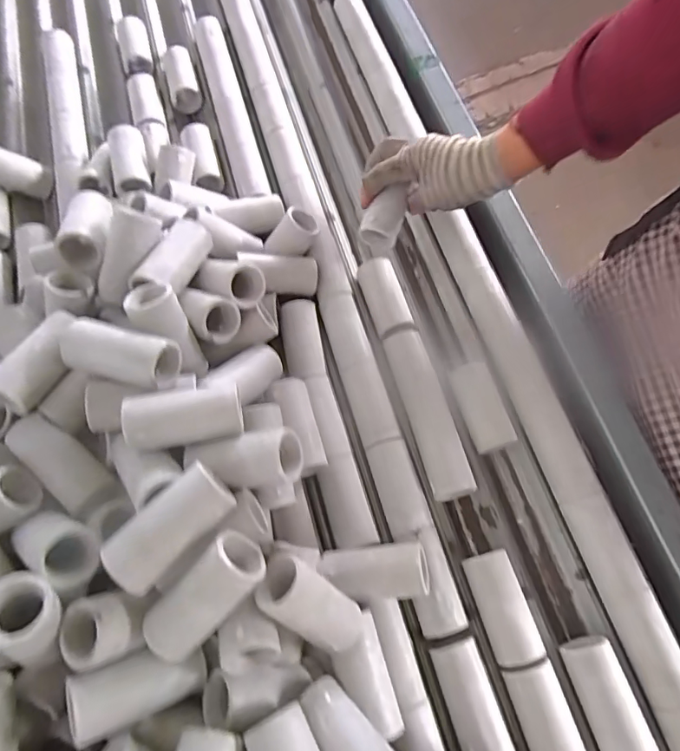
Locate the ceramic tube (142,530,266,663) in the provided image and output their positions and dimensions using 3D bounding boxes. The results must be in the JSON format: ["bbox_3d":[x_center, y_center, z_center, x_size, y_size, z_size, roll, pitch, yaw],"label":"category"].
[{"bbox_3d":[-0.091,0.148,0.319,0.039,0.031,0.088,43,88,15],"label":"ceramic tube"}]

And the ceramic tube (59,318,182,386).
[{"bbox_3d":[-0.173,-0.018,0.381,0.088,0.035,0.043,16,69,8],"label":"ceramic tube"}]

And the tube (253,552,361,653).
[{"bbox_3d":[-0.020,0.165,0.348,0.031,0.091,0.039,13,62,53],"label":"tube"}]

